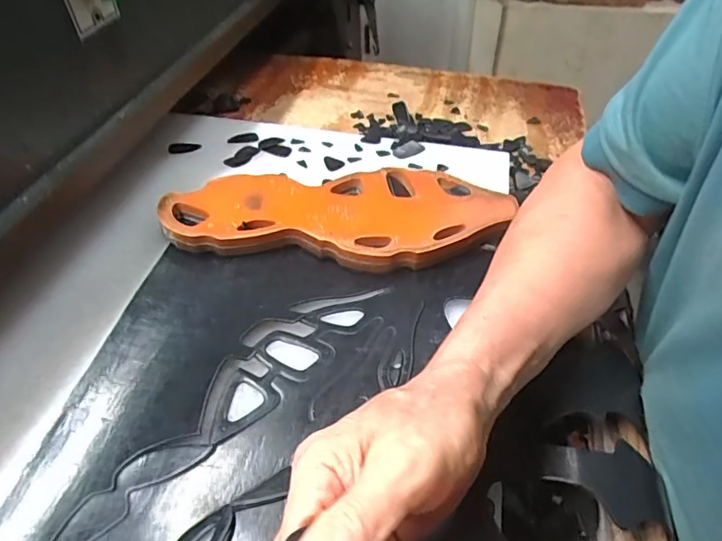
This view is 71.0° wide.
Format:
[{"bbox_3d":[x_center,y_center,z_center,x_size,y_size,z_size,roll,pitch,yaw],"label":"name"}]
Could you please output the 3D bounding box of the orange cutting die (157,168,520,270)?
[{"bbox_3d":[-0.021,-0.053,0.479,0.311,0.029,0.118,4,45,5],"label":"orange cutting die"}]

